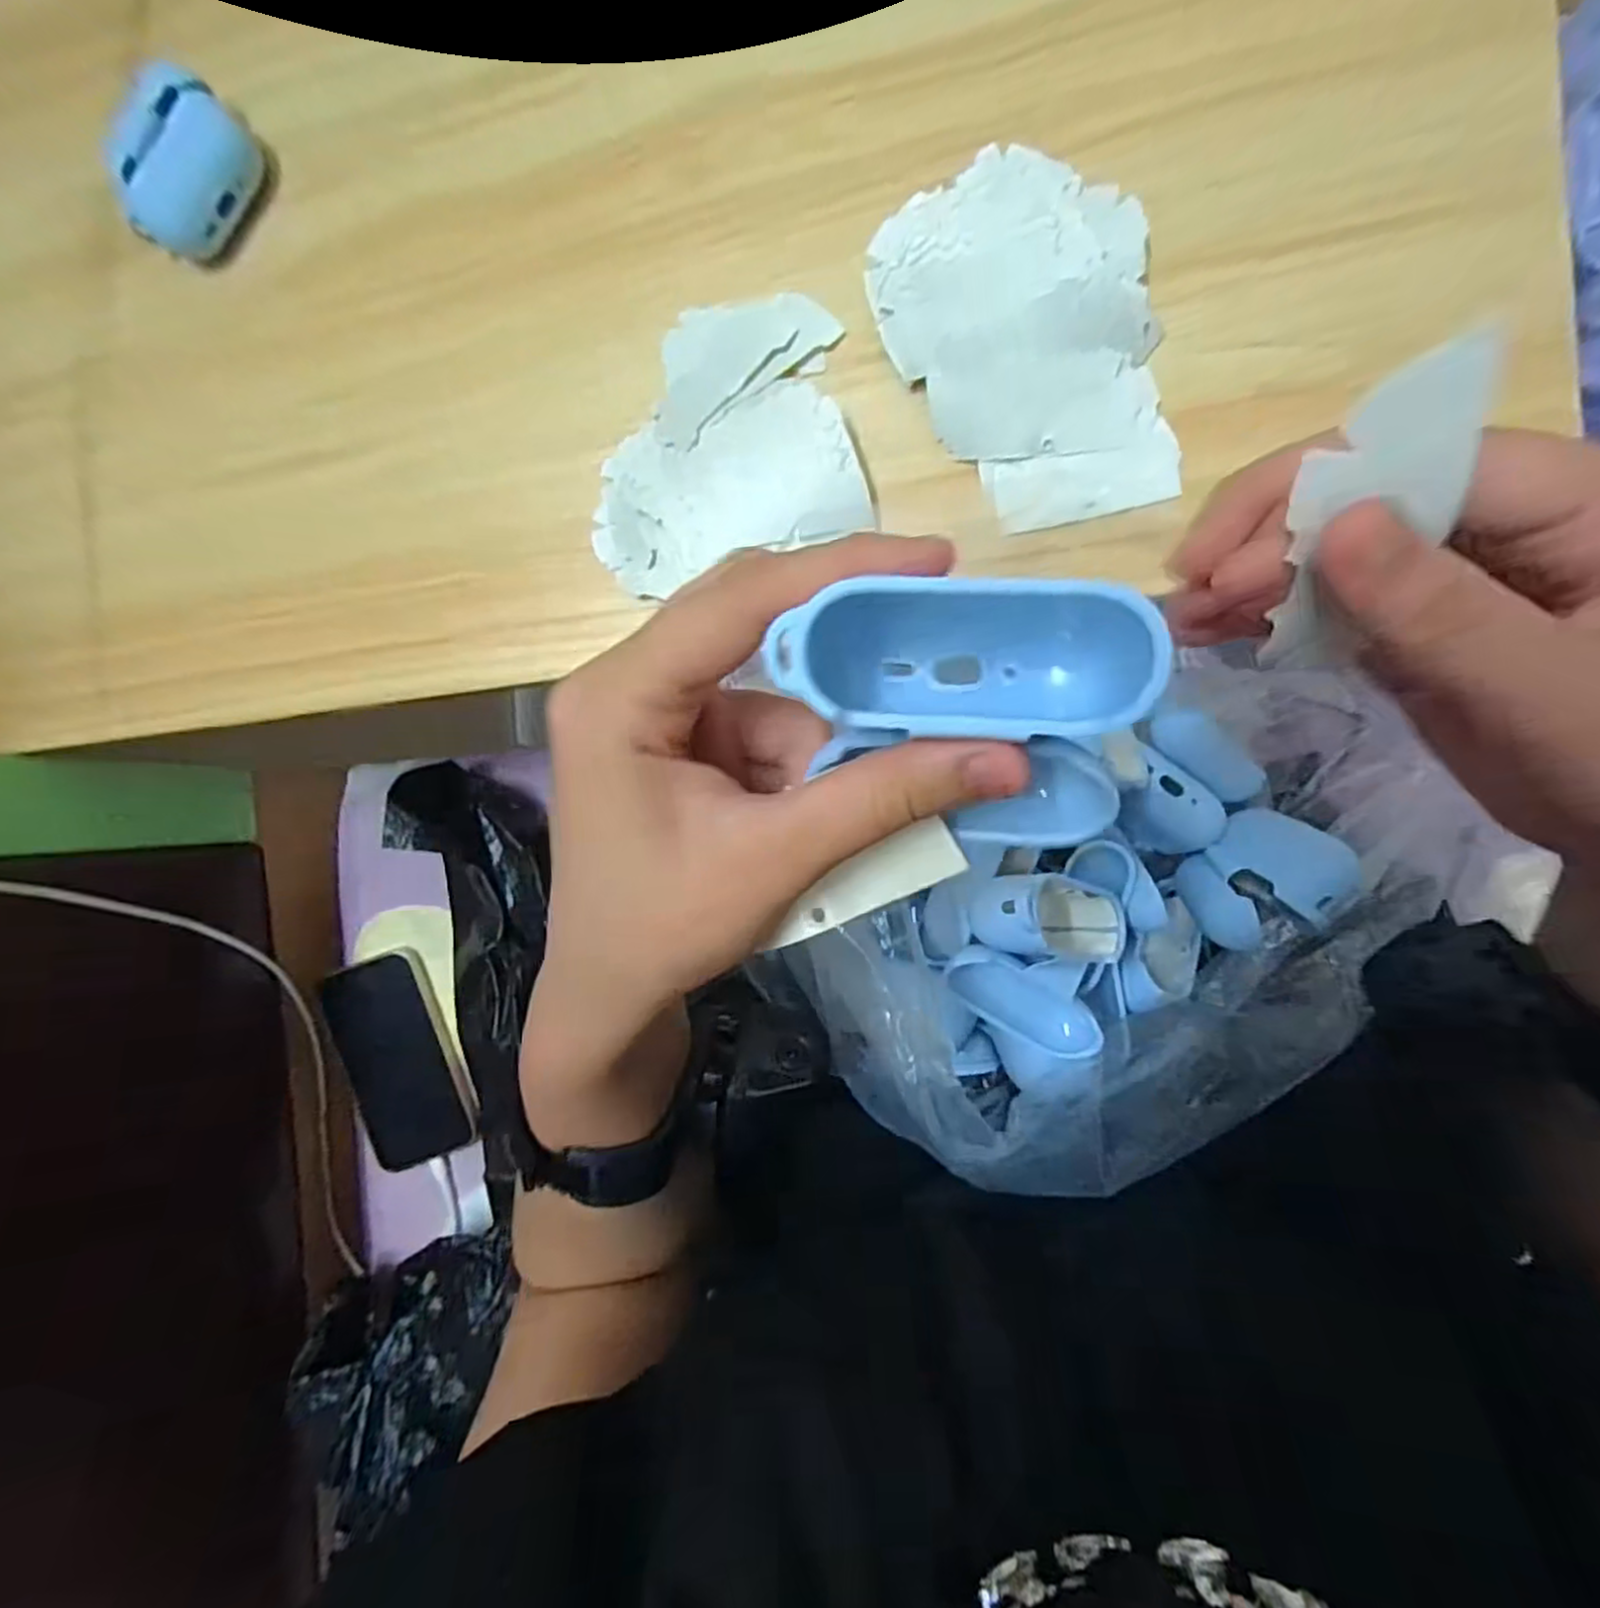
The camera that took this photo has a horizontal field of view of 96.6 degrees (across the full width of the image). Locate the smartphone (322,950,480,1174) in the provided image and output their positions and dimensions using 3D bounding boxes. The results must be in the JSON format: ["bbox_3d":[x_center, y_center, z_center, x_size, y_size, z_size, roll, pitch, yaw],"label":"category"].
[{"bbox_3d":[-0.294,0.189,0.528,0.070,0.008,0.160,-20,100,-32],"label":"smartphone"}]

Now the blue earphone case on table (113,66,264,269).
[{"bbox_3d":[-0.282,-0.291,0.326,0.048,0.027,0.069,36,96,8],"label":"blue earphone case on table"}]

